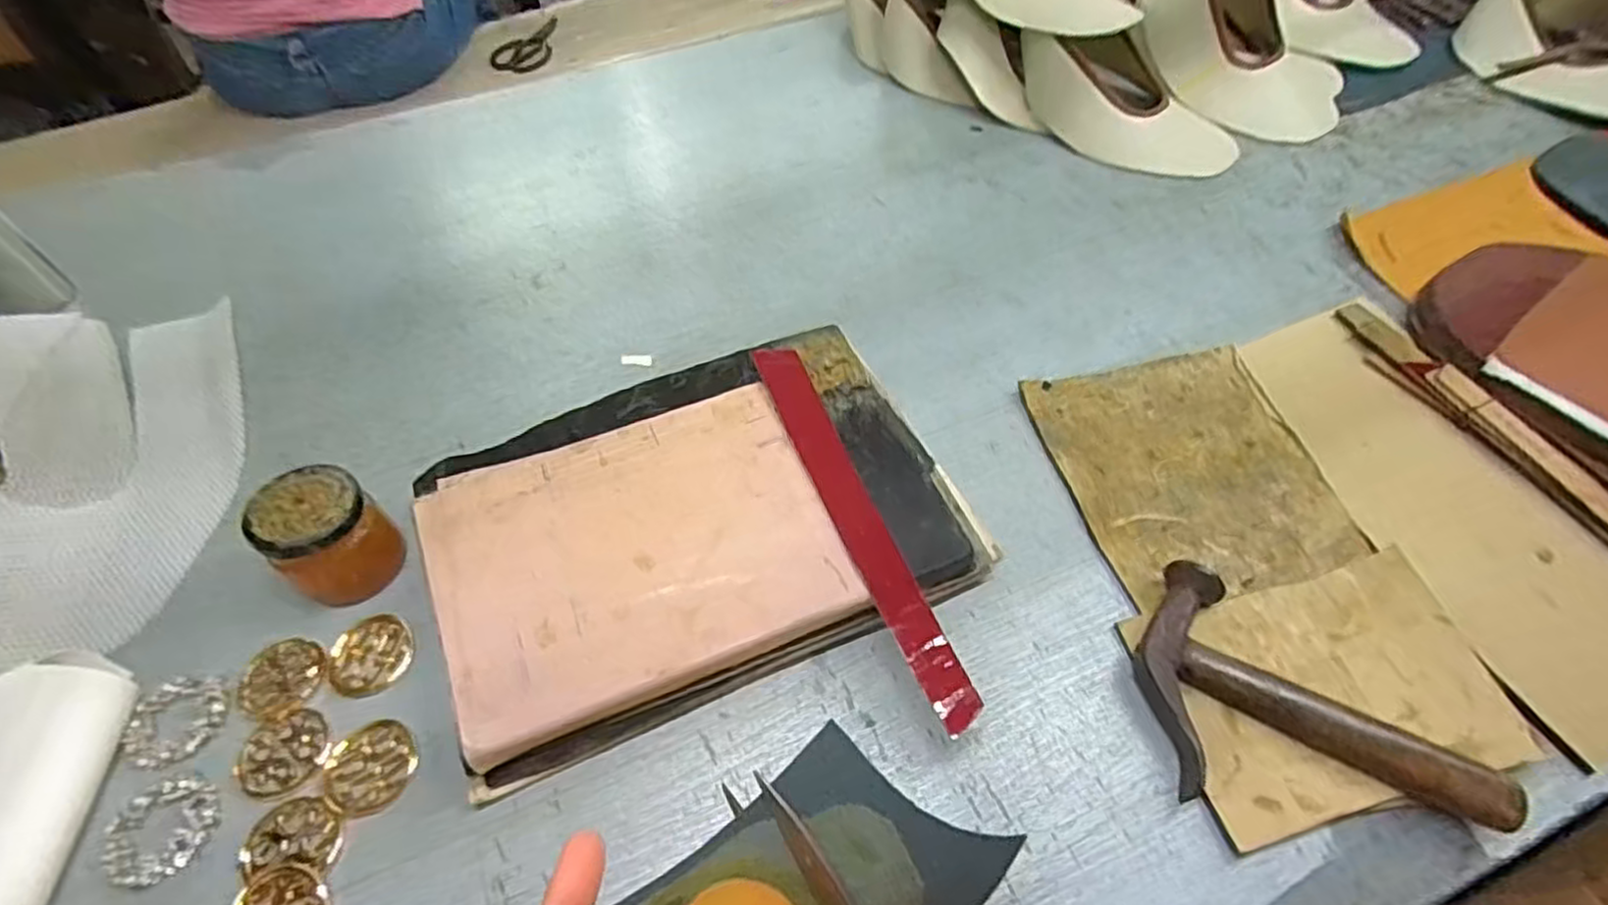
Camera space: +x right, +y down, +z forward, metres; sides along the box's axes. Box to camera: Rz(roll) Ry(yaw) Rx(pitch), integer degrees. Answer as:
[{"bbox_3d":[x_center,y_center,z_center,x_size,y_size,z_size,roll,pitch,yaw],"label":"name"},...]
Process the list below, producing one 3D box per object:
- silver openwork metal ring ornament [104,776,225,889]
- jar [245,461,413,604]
[{"bbox_3d":[-0.321,0.188,0.369,0.048,0.006,0.049,-2,53,2],"label":"silver openwork metal ring ornament"},{"bbox_3d":[-0.274,0.048,0.427,0.054,0.066,0.057,-2,53,2],"label":"jar"}]

